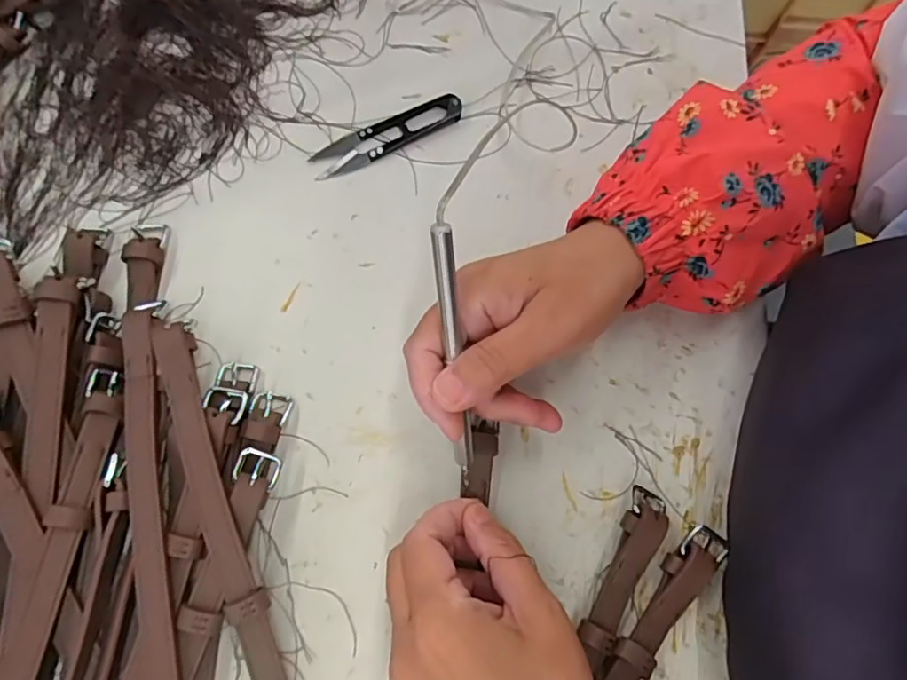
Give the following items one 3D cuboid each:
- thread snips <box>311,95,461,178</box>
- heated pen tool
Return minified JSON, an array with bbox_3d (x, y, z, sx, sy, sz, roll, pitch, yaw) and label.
[{"bbox_3d":[-0.042,-0.132,0.358,0.100,0.008,0.023,-24,75,-8],"label":"thread snips"},{"bbox_3d":[0.001,0.010,0.262,0.010,0.132,0.013,-9,33,-4],"label":"heated pen tool"}]

